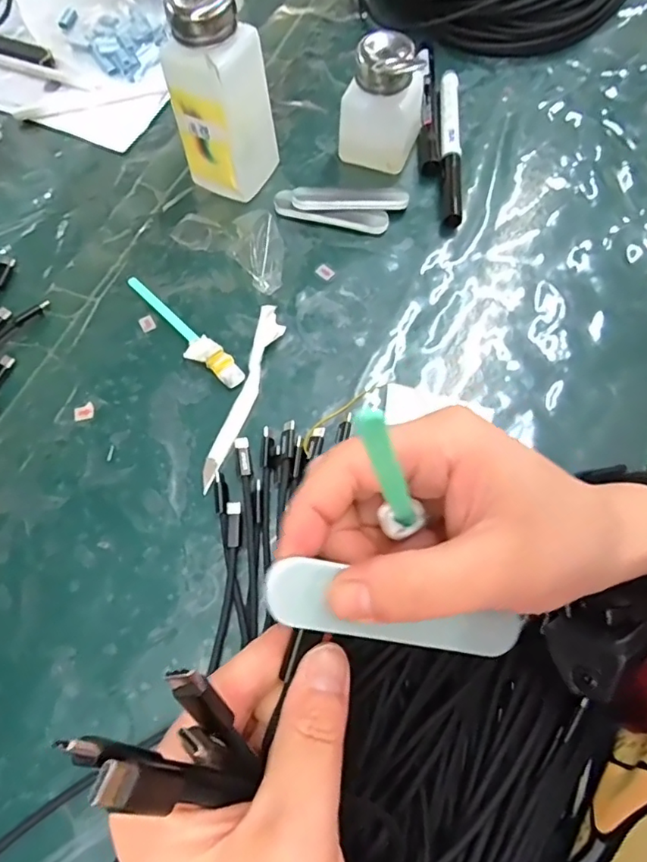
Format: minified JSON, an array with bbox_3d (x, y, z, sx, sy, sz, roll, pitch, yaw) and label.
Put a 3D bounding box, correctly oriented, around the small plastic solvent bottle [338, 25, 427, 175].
[{"bbox_3d":[0.042,-0.238,0.383,0.055,0.083,0.044,14,68,9],"label":"small plastic solvent bottle"}]

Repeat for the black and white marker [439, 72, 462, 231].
[{"bbox_3d":[0.099,-0.223,0.411,0.014,0.016,0.157,2,67,4],"label":"black and white marker"}]

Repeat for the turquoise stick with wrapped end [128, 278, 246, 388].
[{"bbox_3d":[-0.099,-0.069,0.358,0.119,0.009,0.019,39,74,17],"label":"turquoise stick with wrapped end"}]

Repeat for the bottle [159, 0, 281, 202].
[{"bbox_3d":[-0.069,-0.224,0.356,0.048,0.128,0.052,28,71,14],"label":"bottle"}]

